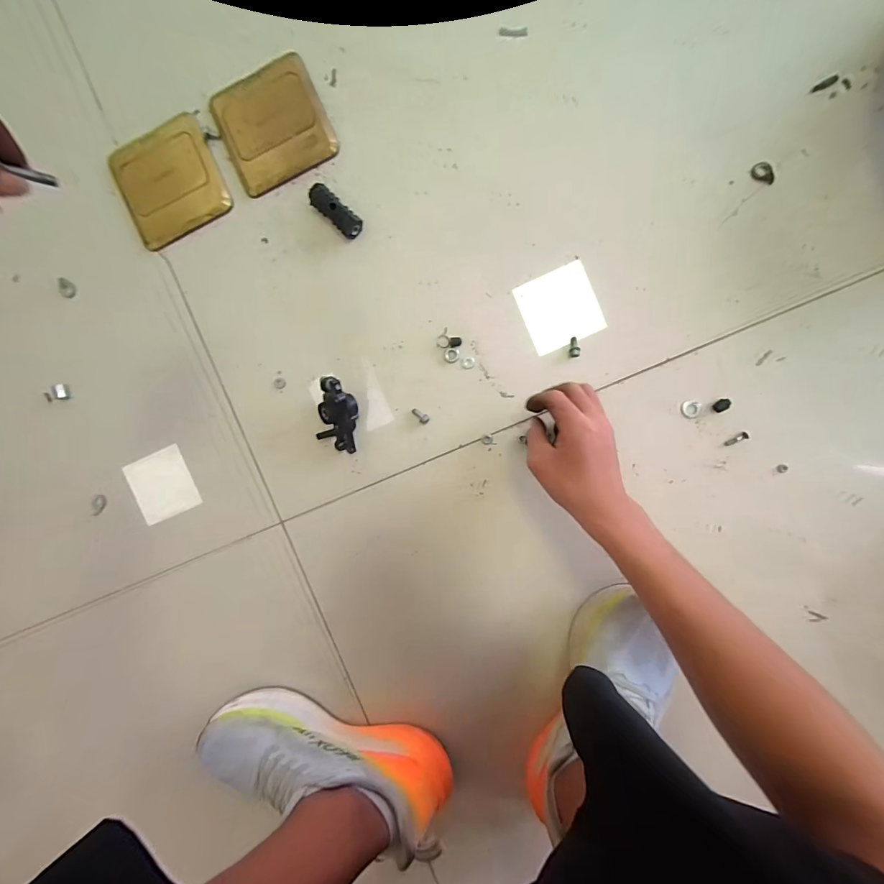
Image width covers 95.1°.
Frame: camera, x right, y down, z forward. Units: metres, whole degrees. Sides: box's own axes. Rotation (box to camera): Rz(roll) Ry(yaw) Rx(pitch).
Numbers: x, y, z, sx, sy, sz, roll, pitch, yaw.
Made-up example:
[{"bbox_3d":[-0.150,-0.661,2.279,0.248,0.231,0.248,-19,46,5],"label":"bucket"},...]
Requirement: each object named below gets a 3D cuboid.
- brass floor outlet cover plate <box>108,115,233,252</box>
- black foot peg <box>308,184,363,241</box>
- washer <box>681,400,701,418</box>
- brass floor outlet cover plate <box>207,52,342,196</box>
[{"bbox_3d":[-0.314,-0.299,0.462,0.116,0.012,0.117,-25,91,6],"label":"brass floor outlet cover plate"},{"bbox_3d":[-0.116,-0.252,0.441,0.063,0.022,0.024,43,96,1],"label":"black foot peg"},{"bbox_3d":[0.267,-0.035,0.431,0.020,0.004,0.019,0,94,5],"label":"washer"},{"bbox_3d":[-0.188,-0.353,0.448,0.115,0.010,0.120,-24,91,6],"label":"brass floor outlet cover plate"}]

